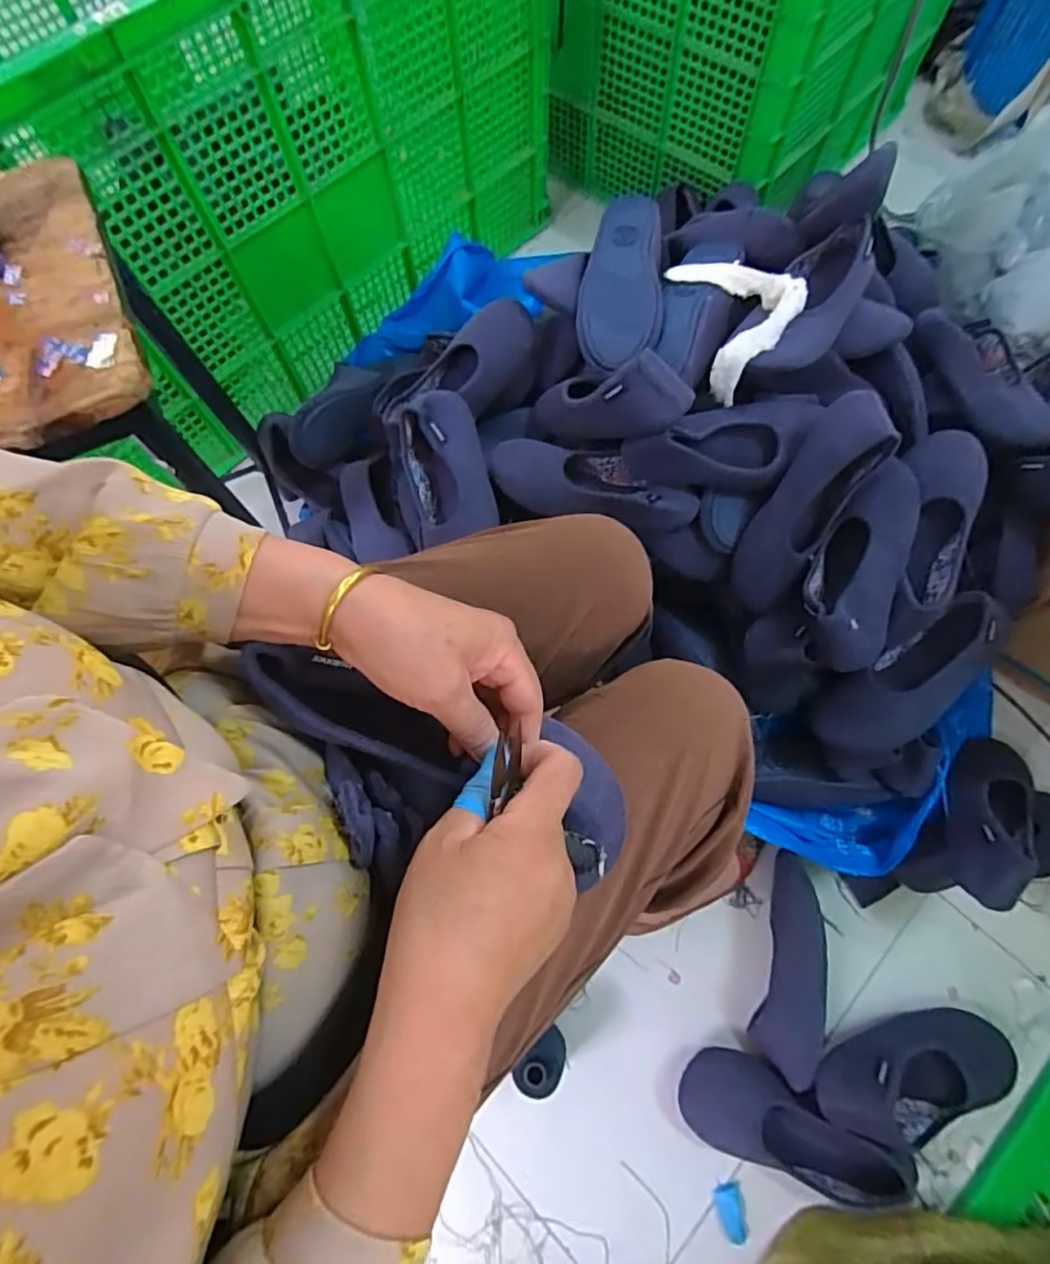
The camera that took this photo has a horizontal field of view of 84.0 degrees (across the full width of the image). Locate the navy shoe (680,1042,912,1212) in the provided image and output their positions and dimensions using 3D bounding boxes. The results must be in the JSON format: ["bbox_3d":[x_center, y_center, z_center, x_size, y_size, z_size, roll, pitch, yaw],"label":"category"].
[{"bbox_3d":[0.290,0.560,0.650,0.239,0.063,0.103,26,74,10],"label":"navy shoe"}]

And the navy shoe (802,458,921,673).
[{"bbox_3d":[0.377,-0.075,0.654,0.088,0.062,0.238,18,86,8],"label":"navy shoe"}]

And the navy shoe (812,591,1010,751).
[{"bbox_3d":[0.447,0.055,0.676,0.244,0.075,0.098,-37,104,-1],"label":"navy shoe"}]

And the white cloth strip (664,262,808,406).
[{"bbox_3d":[0.247,-0.380,0.687,0.099,0.091,0.182,-18,71,-4],"label":"white cloth strip"}]

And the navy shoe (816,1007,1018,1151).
[{"bbox_3d":[0.445,0.498,0.653,0.252,0.063,0.098,-2,70,-17],"label":"navy shoe"}]

